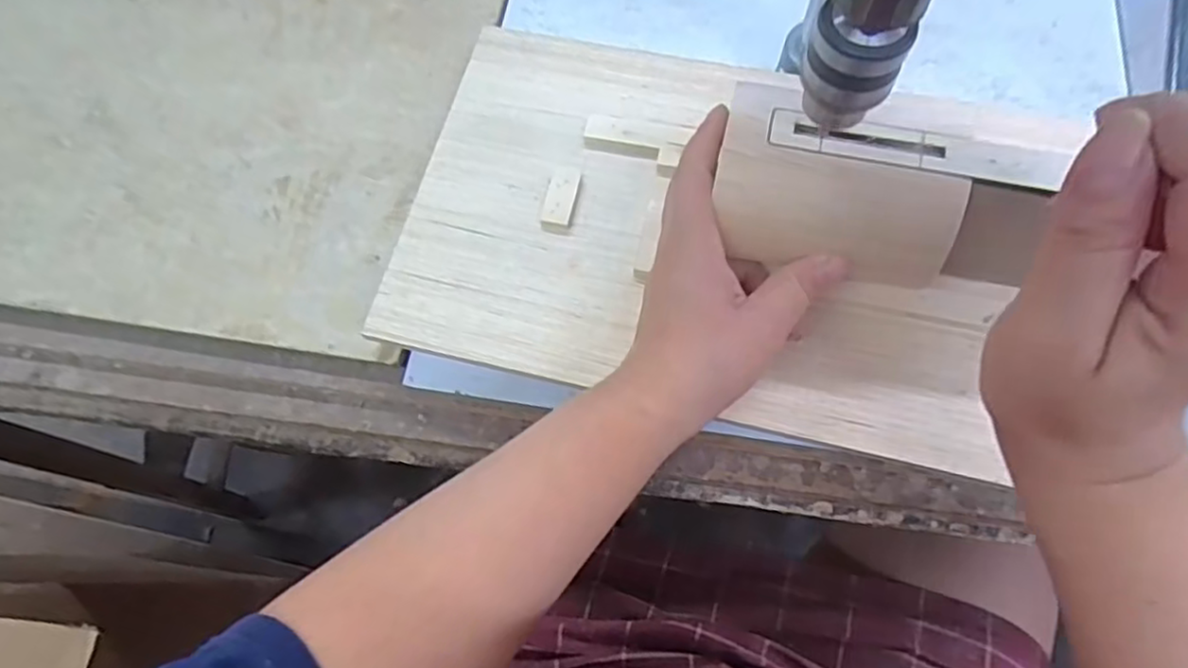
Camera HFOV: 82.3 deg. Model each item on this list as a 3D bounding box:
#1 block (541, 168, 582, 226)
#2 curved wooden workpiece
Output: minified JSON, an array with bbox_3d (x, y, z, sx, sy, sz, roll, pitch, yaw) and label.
[{"bbox_3d":[-0.017,-0.074,0.372,0.016,0.009,0.031,12,70,7],"label":"block"},{"bbox_3d":[0.104,-0.065,0.293,0.098,0.039,0.066,8,70,6],"label":"curved wooden workpiece"}]

